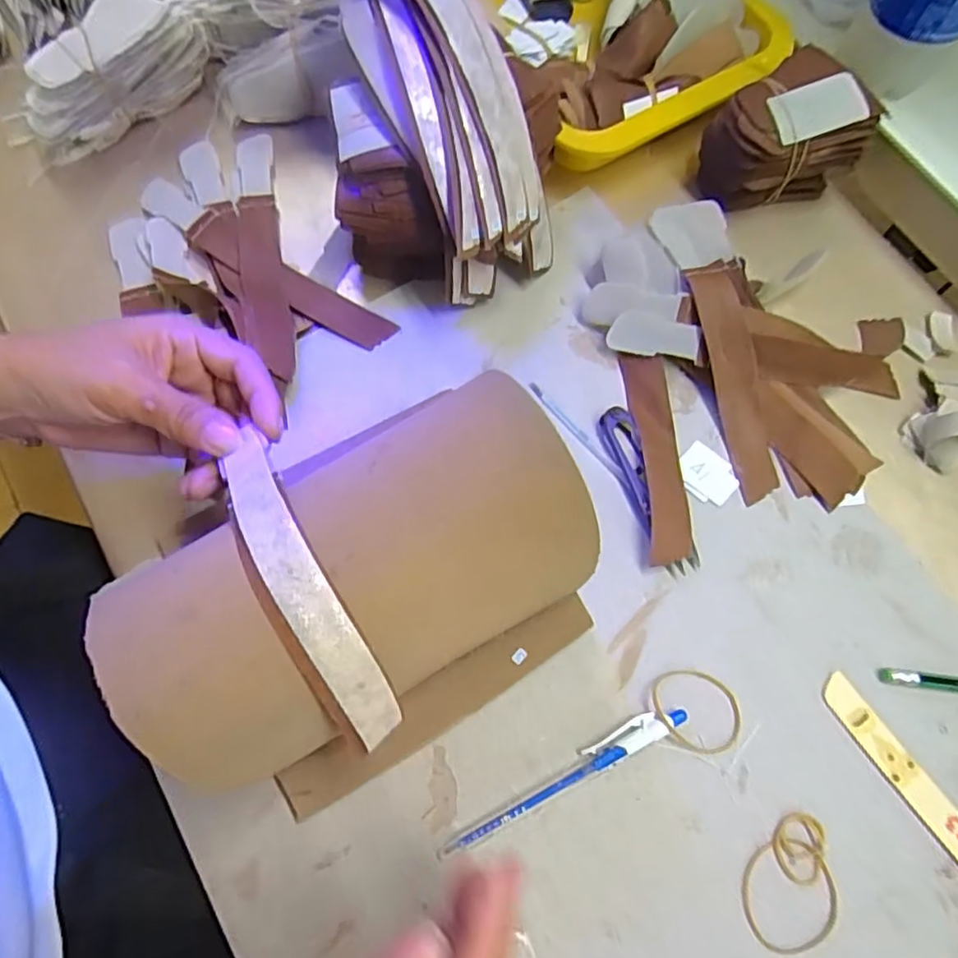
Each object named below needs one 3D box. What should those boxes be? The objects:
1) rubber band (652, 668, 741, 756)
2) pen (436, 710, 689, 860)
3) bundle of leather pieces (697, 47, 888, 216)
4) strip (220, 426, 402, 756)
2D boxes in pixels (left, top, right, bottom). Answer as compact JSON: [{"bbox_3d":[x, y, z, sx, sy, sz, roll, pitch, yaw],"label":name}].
[{"bbox_3d":[0.114,0.120,0.328,0.043,0.004,0.042,1,70,-3],"label":"rubber band"},{"bbox_3d":[0.042,0.149,0.316,0.137,0.007,0.014,-25,74,-9],"label":"pen"},{"bbox_3d":[0.192,-0.227,0.412,0.096,0.066,0.071,-15,73,-6],"label":"bundle of leather pieces"},{"bbox_3d":[-0.064,0.045,0.237,0.025,0.039,0.127,-27,90,-9],"label":"strip"}]

